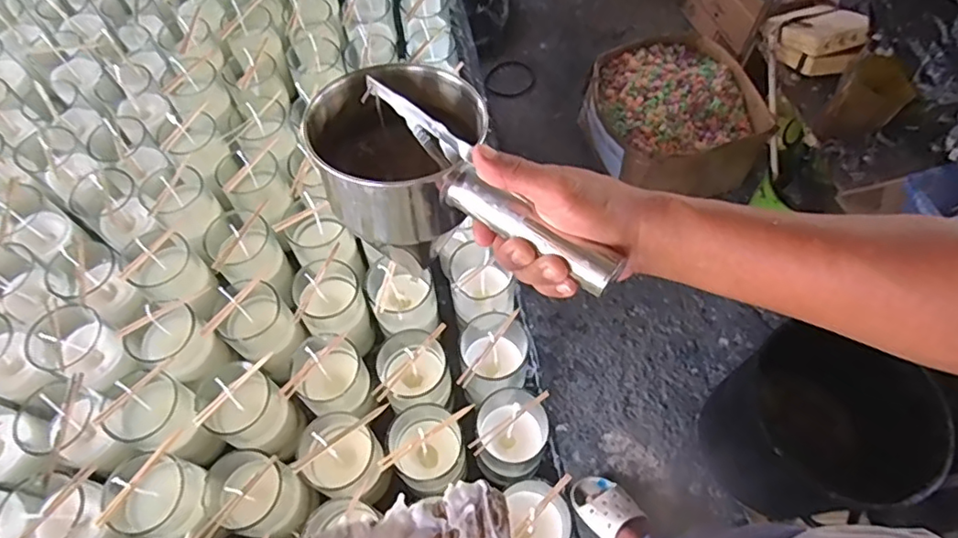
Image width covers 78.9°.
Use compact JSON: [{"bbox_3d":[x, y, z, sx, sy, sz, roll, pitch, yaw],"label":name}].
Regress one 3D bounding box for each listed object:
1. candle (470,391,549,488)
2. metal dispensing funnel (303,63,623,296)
[{"bbox_3d":[0.030,0.162,0.566,0.070,0.097,0.076,1,61,-1],"label":"candle"},{"bbox_3d":[-0.009,-0.049,0.415,0.120,0.095,0.228,-41,71,-21],"label":"metal dispensing funnel"}]

